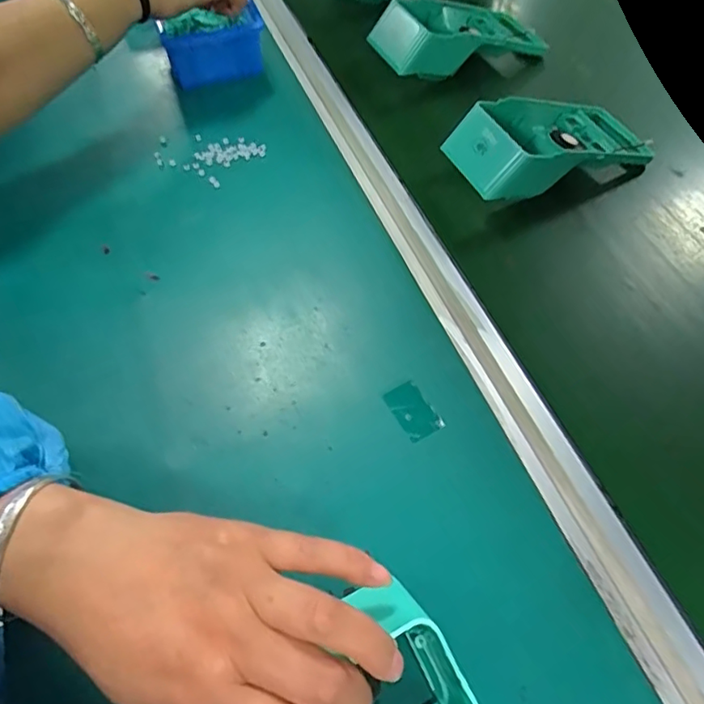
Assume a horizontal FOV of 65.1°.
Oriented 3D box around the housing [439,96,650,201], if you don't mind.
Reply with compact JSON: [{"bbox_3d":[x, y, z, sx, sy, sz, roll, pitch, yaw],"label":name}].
[{"bbox_3d":[0.179,-0.187,0.483,0.193,0.057,0.086,-17,59,-12],"label":"housing"}]

